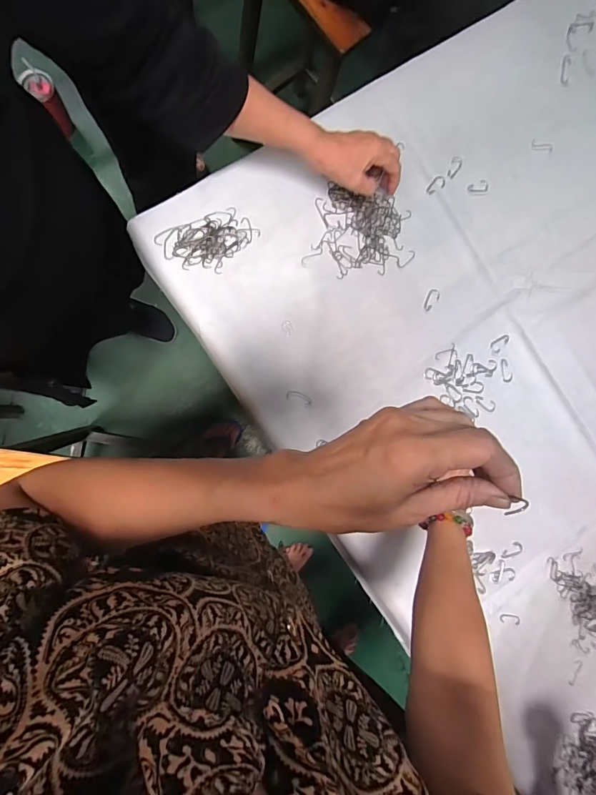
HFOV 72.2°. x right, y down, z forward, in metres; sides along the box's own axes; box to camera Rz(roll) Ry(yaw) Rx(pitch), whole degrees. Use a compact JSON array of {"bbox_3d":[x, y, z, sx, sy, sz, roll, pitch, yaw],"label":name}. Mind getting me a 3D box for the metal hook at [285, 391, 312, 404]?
[{"bbox_3d":[0.002,0.000,0.602,0.039,0.006,0.017,10,89,-7],"label":"metal hook"}]

